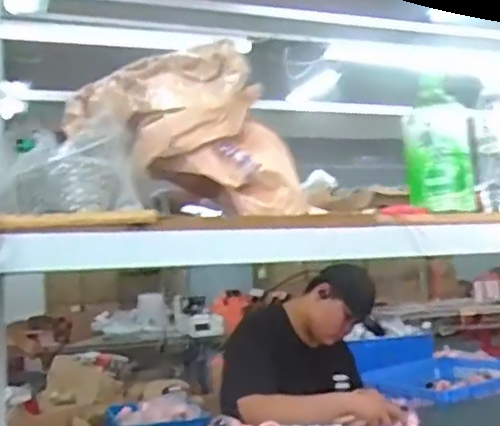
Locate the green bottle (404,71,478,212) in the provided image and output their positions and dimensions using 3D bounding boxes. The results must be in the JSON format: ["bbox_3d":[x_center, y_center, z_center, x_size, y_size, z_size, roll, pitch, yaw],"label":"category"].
[{"bbox_3d":[0.280,-0.107,0.990,0.090,0.203,0.098,-4,-4,20],"label":"green bottle"}]

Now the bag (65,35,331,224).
[{"bbox_3d":[-0.087,-0.115,0.969,0.304,0.237,0.139,-3,-4,12],"label":"bag"}]

